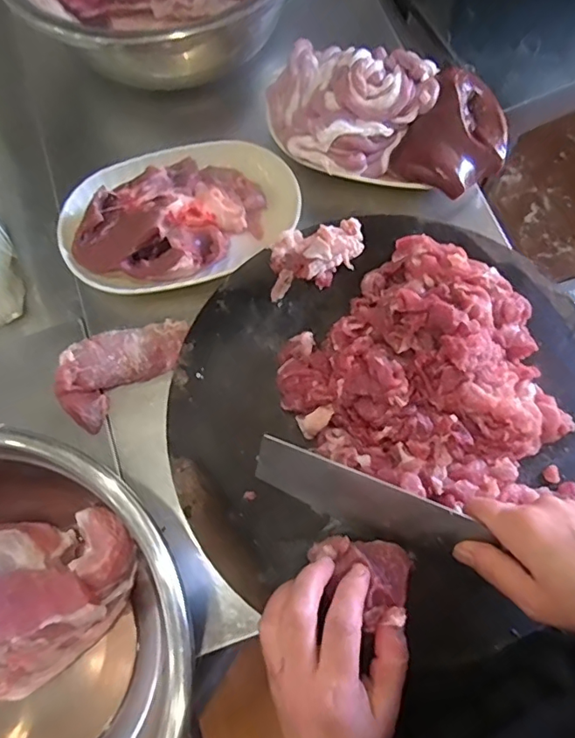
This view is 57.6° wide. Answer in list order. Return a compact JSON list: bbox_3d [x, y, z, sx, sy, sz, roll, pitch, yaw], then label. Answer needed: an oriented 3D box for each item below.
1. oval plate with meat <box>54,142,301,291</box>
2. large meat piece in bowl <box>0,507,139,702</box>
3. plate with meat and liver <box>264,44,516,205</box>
[{"bbox_3d":[-0.101,-0.145,0.483,0.216,0.041,0.141,-2,73,0],"label":"oval plate with meat"},{"bbox_3d":[-0.200,0.169,0.357,0.204,0.076,0.104,-33,75,-9],"label":"large meat piece in bowl"},{"bbox_3d":[0.090,-0.239,0.488,0.221,0.055,0.126,16,74,6],"label":"plate with meat and liver"}]

